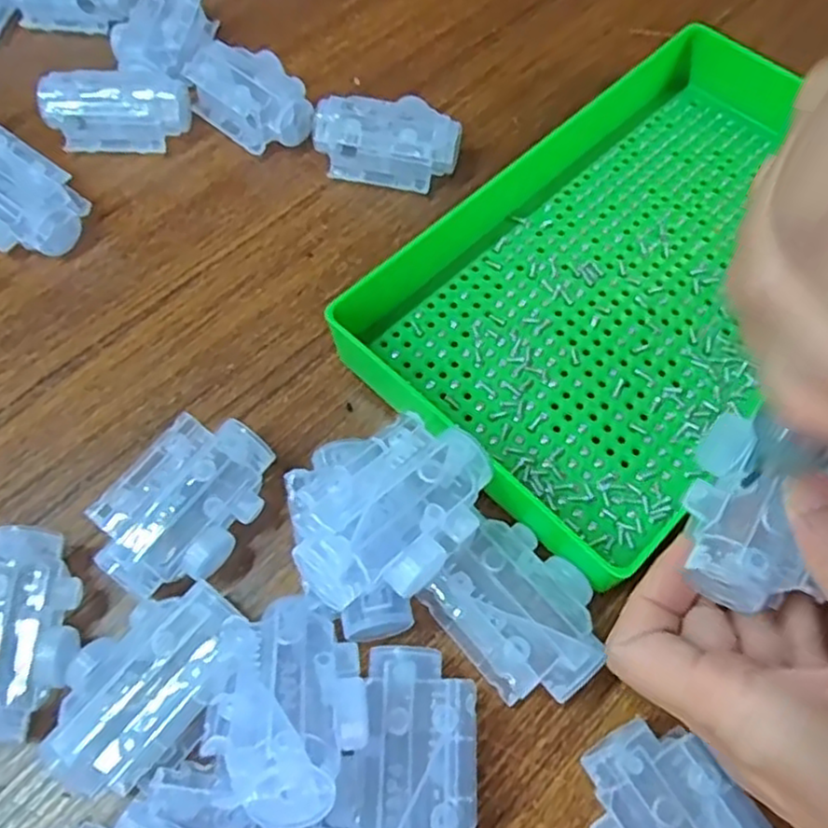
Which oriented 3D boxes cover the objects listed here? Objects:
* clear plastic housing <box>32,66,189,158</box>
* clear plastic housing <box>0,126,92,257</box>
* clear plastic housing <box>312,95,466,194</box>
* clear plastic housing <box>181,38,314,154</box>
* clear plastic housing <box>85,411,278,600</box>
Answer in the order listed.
[{"bbox_3d":[-0.152,-0.157,0.364,0.070,0.029,0.036,-1,64,0],"label":"clear plastic housing"},{"bbox_3d":[-0.190,-0.104,0.333,0.071,0.029,0.045,39,70,18],"label":"clear plastic housing"},{"bbox_3d":[-0.013,-0.135,0.347,0.070,0.030,0.039,9,64,5],"label":"clear plastic housing"},{"bbox_3d":[-0.083,-0.165,0.368,0.068,0.029,0.044,37,70,17],"label":"clear plastic housing"},{"bbox_3d":[-0.084,0.035,0.263,0.043,0.029,0.067,31,68,15],"label":"clear plastic housing"}]

